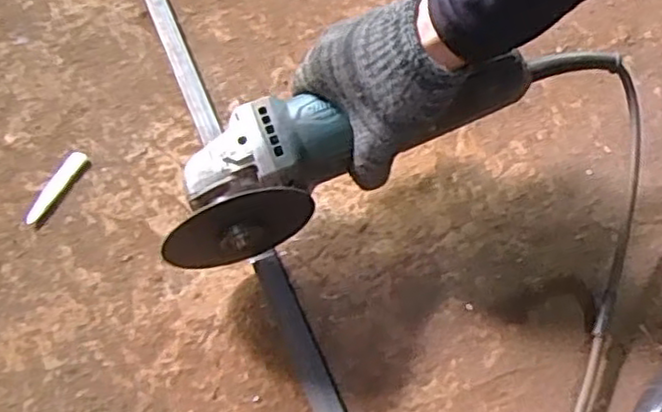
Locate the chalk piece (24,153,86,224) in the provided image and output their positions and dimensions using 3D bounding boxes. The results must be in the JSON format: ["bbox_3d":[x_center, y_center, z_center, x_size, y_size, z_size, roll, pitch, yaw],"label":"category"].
[{"bbox_3d":[-0.223,-0.016,0.561,0.014,0.008,0.071,21,62,17],"label":"chalk piece"}]

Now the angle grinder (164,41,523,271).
[{"bbox_3d":[0.007,-0.037,0.481,0.259,0.091,0.070,-24,59,-6],"label":"angle grinder"}]

